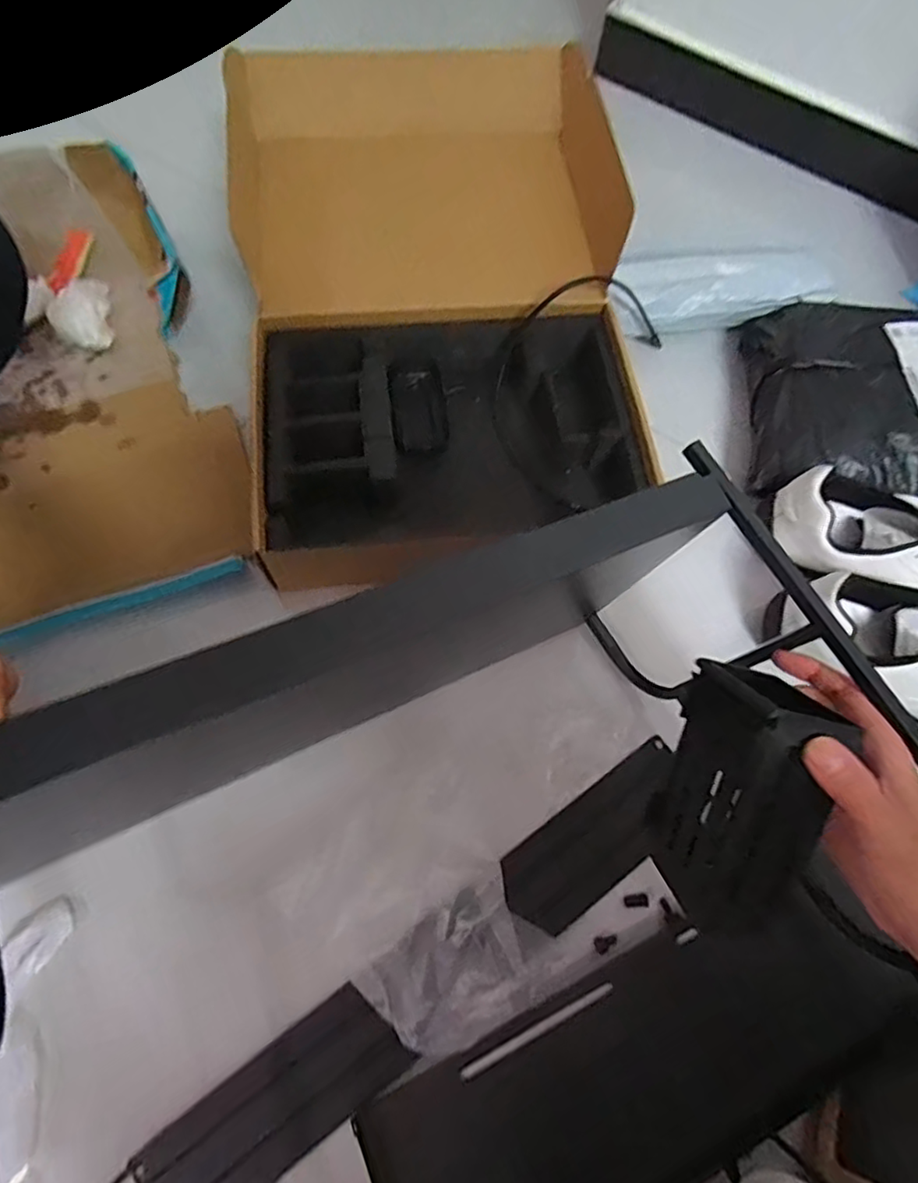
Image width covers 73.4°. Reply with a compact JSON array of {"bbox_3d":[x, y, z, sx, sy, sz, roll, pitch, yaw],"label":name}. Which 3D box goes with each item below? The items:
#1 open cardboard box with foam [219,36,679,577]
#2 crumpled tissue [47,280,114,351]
[{"bbox_3d":[-0.018,-0.311,0.644,0.397,0.122,0.583,-9,69,-7],"label":"open cardboard box with foam"},{"bbox_3d":[-0.408,-0.299,0.668,0.055,0.031,0.077,-10,69,-7],"label":"crumpled tissue"}]

